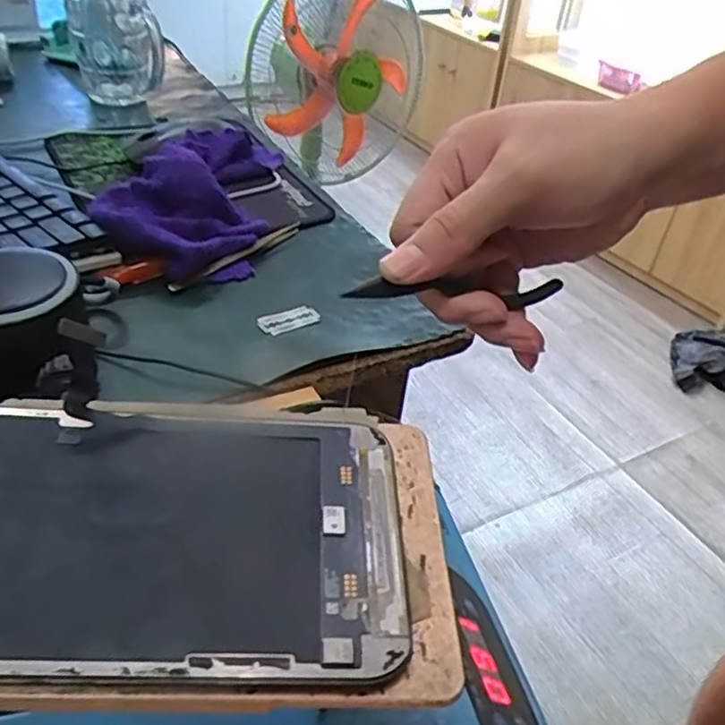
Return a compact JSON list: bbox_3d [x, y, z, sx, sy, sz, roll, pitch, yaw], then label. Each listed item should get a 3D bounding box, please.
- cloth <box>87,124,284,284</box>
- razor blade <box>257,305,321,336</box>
[{"bbox_3d":[-0.135,-0.148,0.565,0.126,0.052,0.230,8,36,2],"label":"cloth"},{"bbox_3d":[-0.050,-0.029,0.462,0.040,0.004,0.020,-21,52,-29],"label":"razor blade"}]

